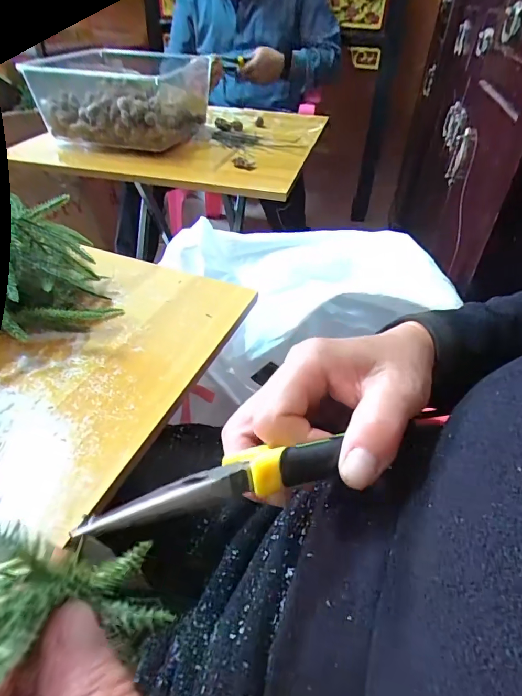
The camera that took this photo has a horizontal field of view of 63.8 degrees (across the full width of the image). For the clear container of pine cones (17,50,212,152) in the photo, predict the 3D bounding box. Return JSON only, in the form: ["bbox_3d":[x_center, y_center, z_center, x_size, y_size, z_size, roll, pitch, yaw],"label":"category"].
[{"bbox_3d":[-0.271,-0.545,0.922,0.244,0.144,0.320,11,41,8],"label":"clear container of pine cones"}]

